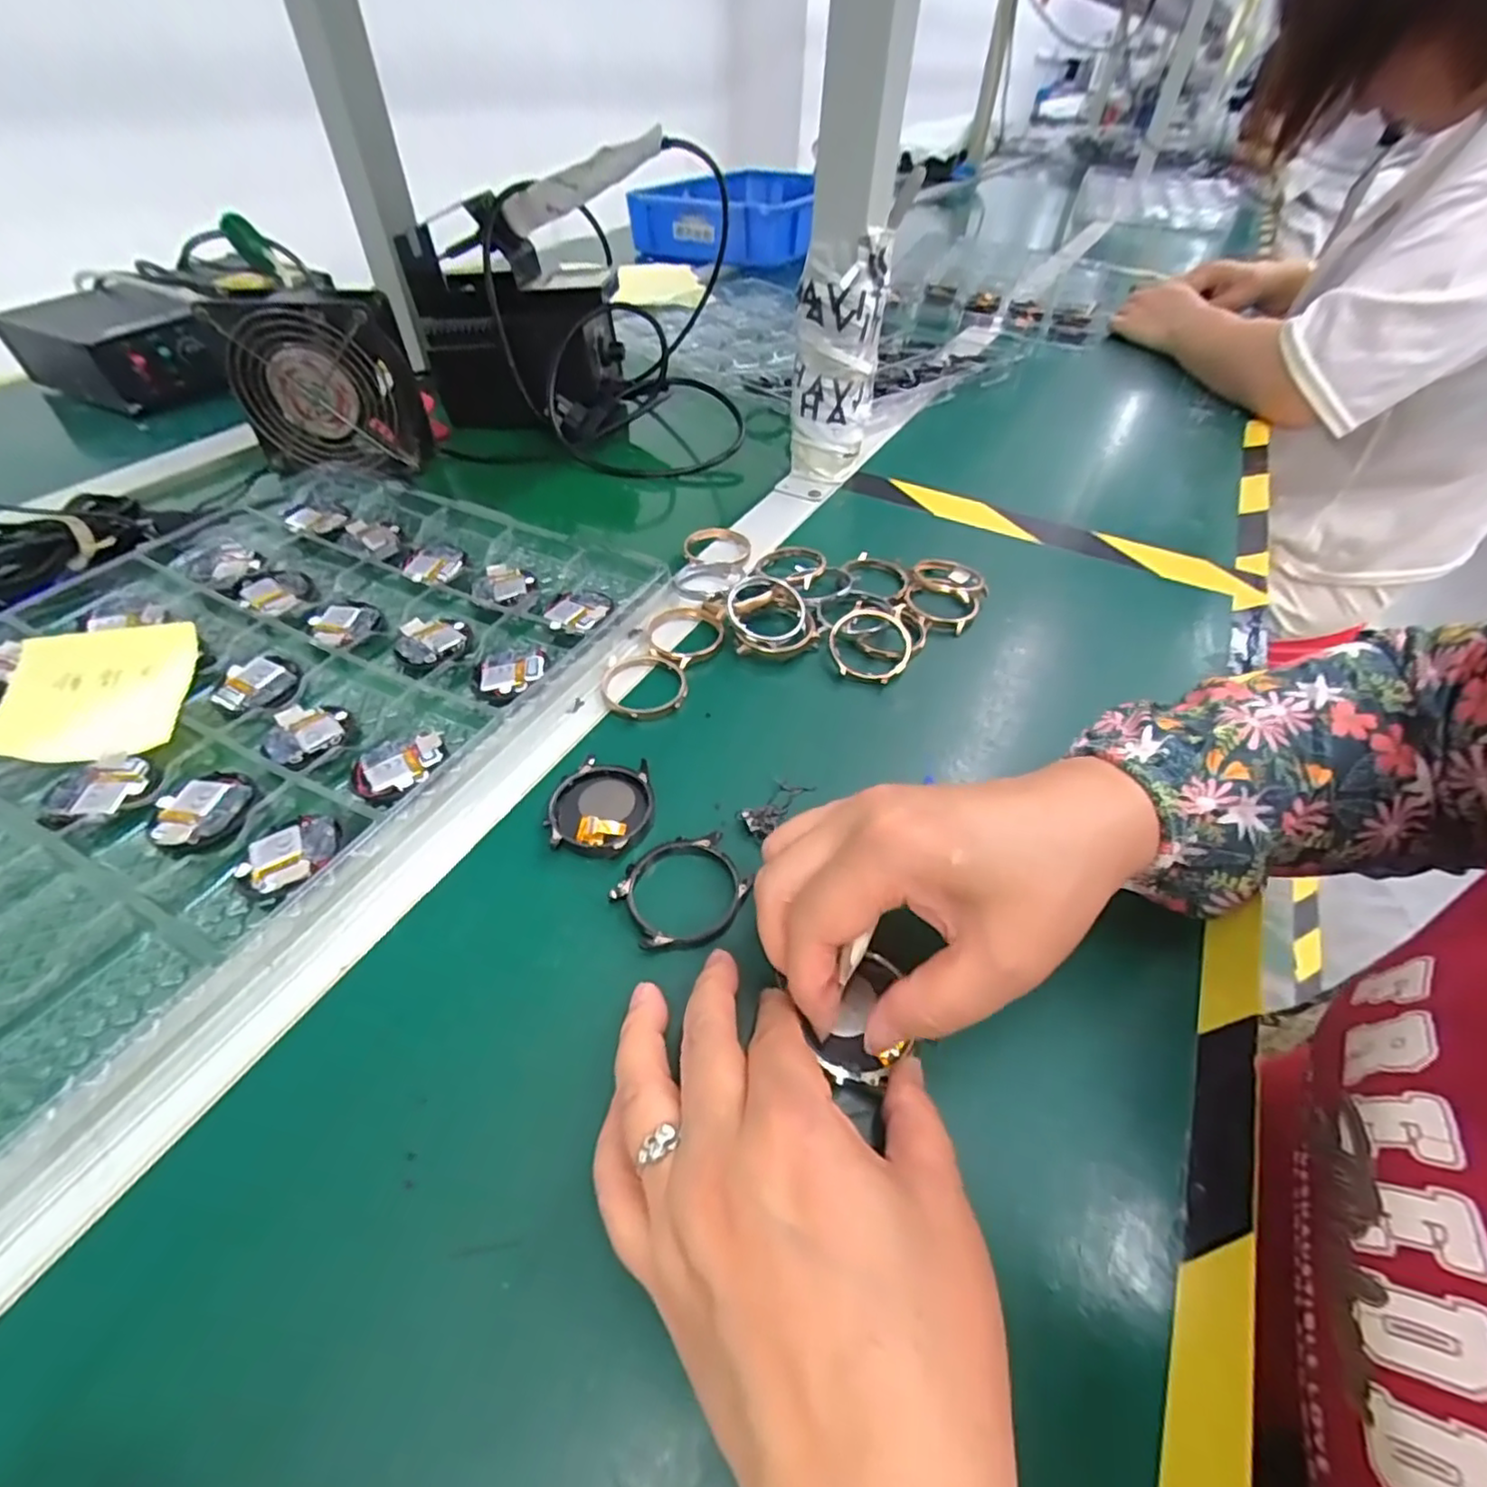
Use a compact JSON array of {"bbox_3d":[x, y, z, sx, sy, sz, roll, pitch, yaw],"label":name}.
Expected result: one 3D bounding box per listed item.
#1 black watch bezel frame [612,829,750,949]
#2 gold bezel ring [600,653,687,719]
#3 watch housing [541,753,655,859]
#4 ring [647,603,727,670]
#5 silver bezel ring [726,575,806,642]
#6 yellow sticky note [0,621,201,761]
[{"bbox_3d":[-0.024,0.059,0.270,0.051,0.004,0.046,-26,52,-25],"label":"black watch bezel frame"},{"bbox_3d":[-0.054,-0.032,0.356,0.045,0.006,0.047,1,46,-1],"label":"gold bezel ring"},{"bbox_3d":[-0.063,0.027,0.295,0.044,0.013,0.048,1,46,-1],"label":"watch housing"},{"bbox_3d":[-0.037,-0.066,0.386,0.048,0.012,0.052,-2,47,3],"label":"ring"},{"bbox_3d":[0.013,-0.077,0.381,0.046,0.007,0.046,4,62,-7],"label":"silver bezel ring"},{"bbox_3d":[-0.318,-0.026,0.324,0.074,0.009,0.075,-5,60,-14],"label":"yellow sticky note"}]

